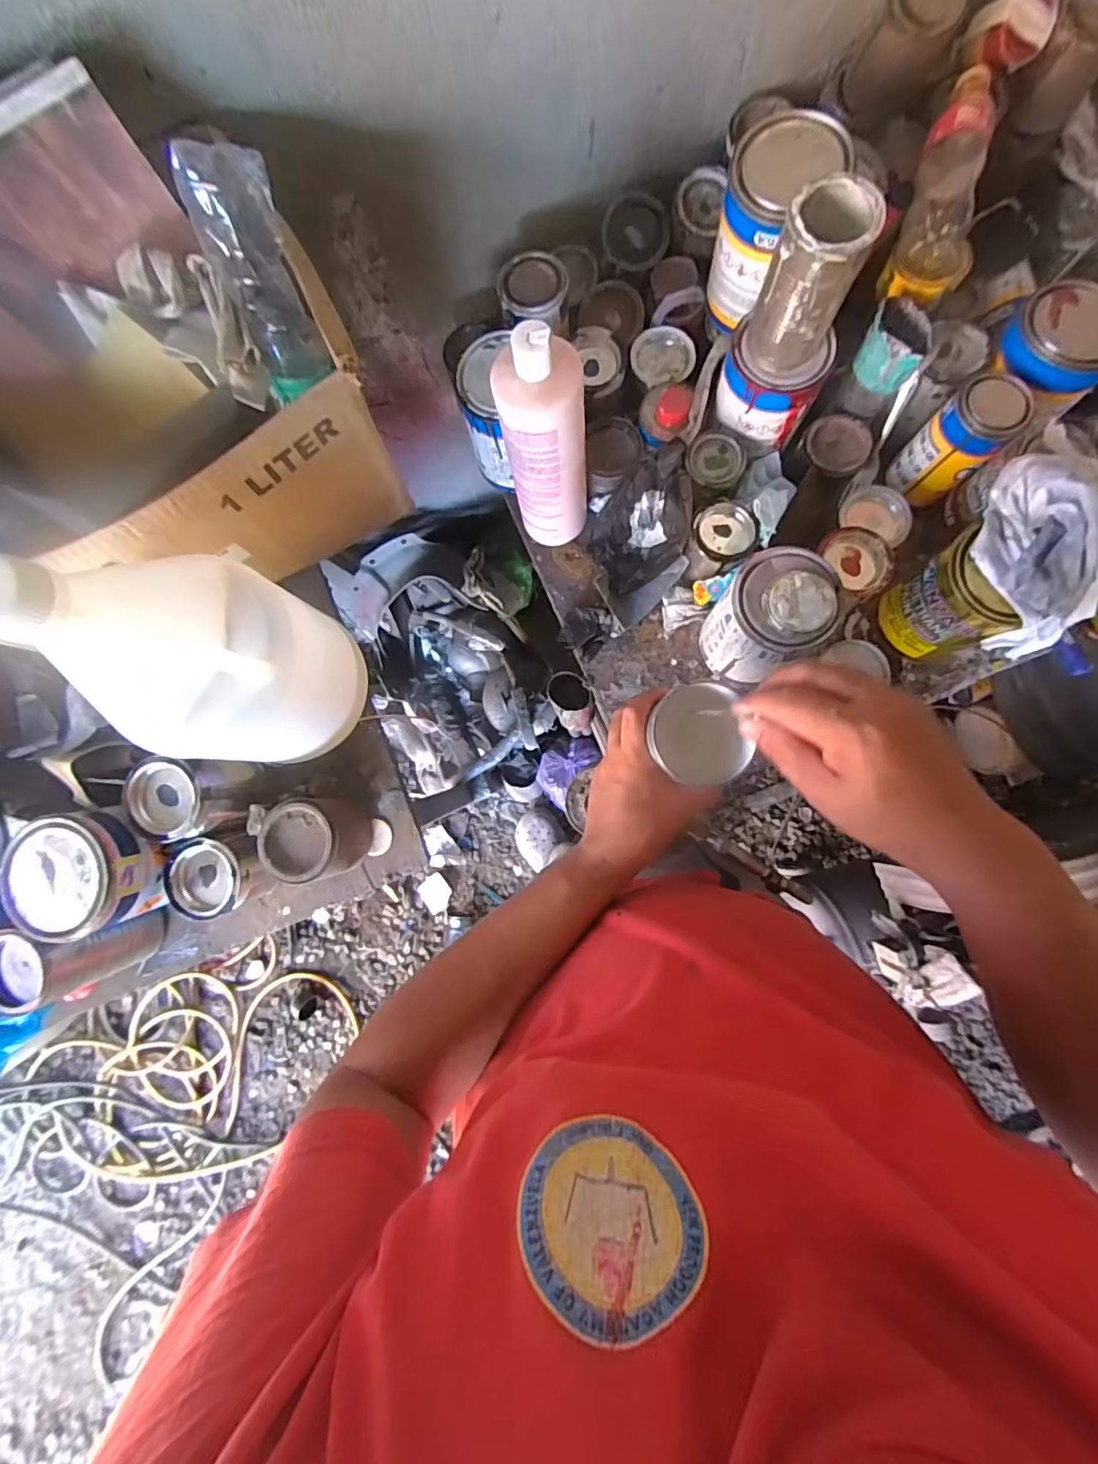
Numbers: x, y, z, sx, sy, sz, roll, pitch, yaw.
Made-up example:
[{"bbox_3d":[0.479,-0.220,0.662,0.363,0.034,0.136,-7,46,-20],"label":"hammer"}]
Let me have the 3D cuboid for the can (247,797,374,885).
[{"bbox_3d":[-0.223,0.099,0.498,0.090,0.078,0.071,-7,85,2],"label":"can"}]

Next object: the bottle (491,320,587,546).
[{"bbox_3d":[-0.002,-0.275,0.524,0.078,0.231,0.076,0,85,2],"label":"bottle"}]

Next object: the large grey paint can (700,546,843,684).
[{"bbox_3d":[0.224,-0.117,0.551,0.101,0.136,0.101,0,85,2],"label":"large grey paint can"}]

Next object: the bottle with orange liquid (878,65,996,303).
[{"bbox_3d":[0.395,-0.540,0.508,0.073,0.060,0.216,18,86,4],"label":"bottle with orange liquid"}]

